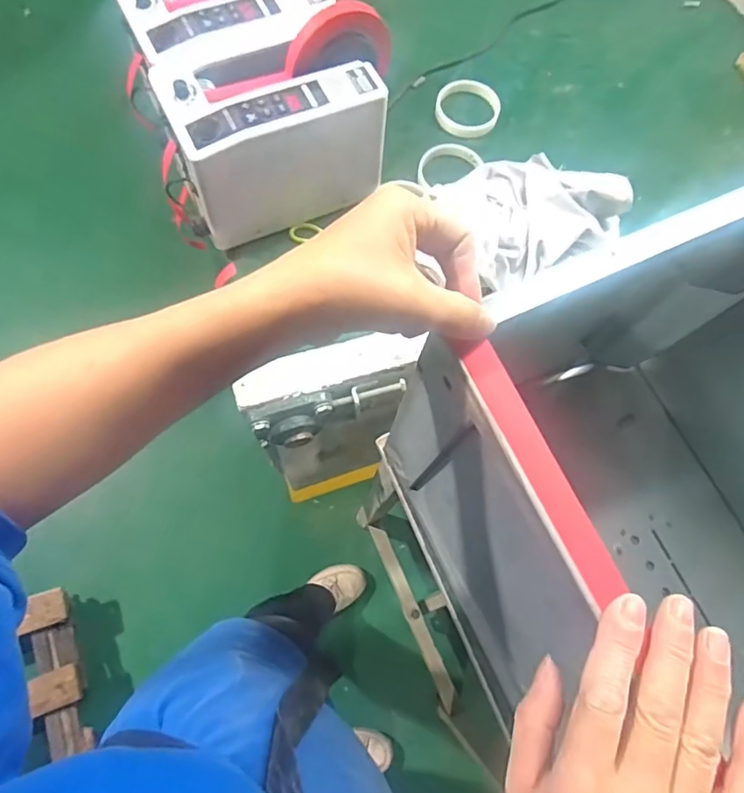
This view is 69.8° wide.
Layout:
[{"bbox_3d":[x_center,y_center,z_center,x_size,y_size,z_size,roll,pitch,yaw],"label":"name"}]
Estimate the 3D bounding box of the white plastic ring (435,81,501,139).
[{"bbox_3d":[0.127,-0.382,0.707,0.083,0.023,0.072,14,72,2],"label":"white plastic ring"}]

